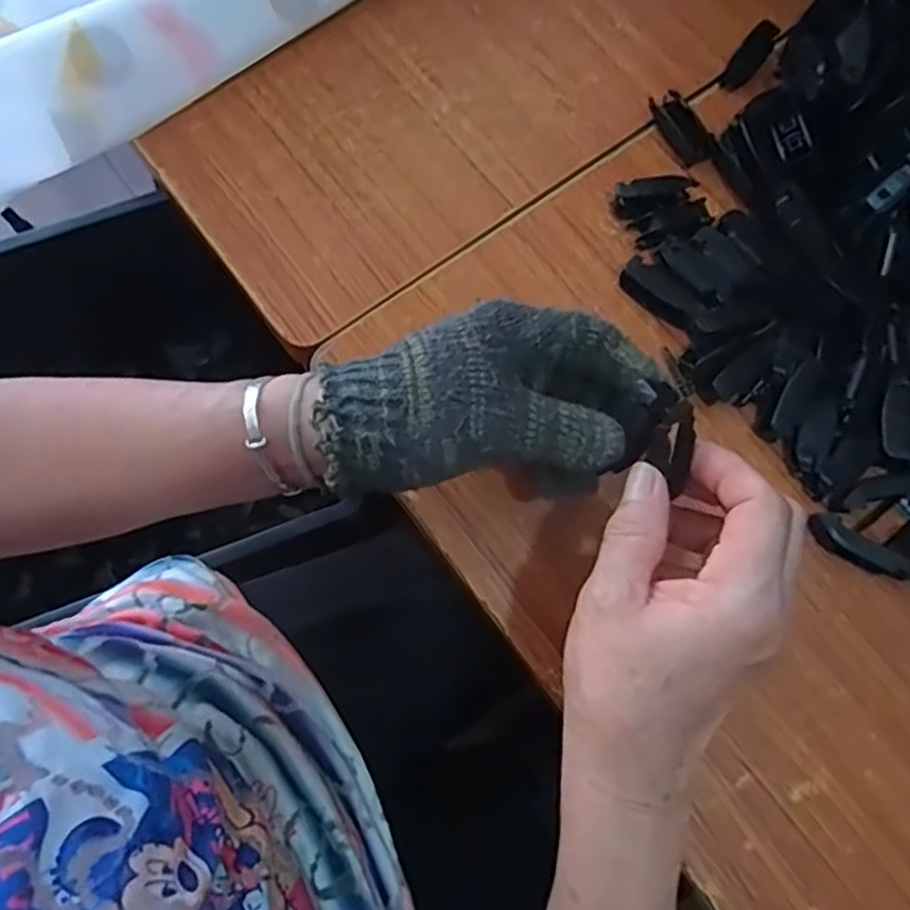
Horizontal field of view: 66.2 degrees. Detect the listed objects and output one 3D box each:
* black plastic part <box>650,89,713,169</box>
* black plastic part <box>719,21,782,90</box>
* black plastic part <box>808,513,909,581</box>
[{"bbox_3d":[0.142,-0.203,0.433,0.021,0.012,0.048,-25,78,-4],"label":"black plastic part"},{"bbox_3d":[0.191,-0.256,0.449,0.019,0.011,0.049,38,98,9],"label":"black plastic part"},{"bbox_3d":[0.239,0.057,0.367,0.104,0.015,0.019,20,79,6],"label":"black plastic part"}]

